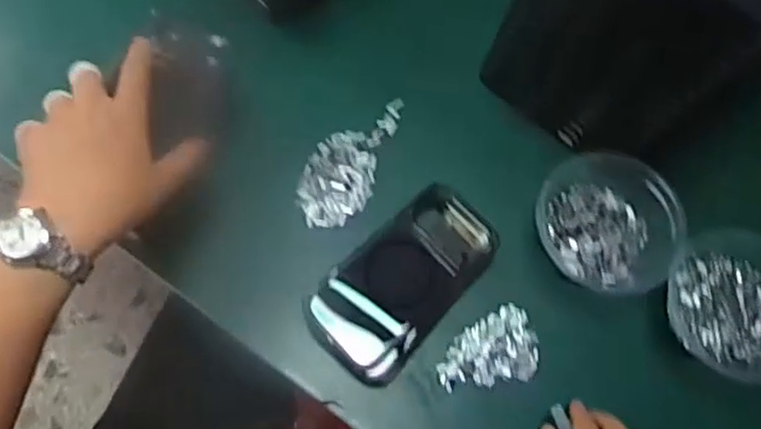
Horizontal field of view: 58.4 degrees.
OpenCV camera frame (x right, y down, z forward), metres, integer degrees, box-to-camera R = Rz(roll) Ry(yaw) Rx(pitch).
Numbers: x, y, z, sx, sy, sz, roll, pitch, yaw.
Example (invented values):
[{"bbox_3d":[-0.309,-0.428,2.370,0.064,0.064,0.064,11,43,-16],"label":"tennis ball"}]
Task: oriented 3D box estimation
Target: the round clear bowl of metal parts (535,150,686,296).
[{"bbox_3d":[0.177,0.006,0.534,0.110,0.050,0.097,18,71,5],"label":"round clear bowl of metal parts"}]

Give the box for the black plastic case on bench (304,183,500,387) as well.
[{"bbox_3d":[0.015,0.050,0.533,0.090,0.029,0.152,41,75,12],"label":"black plastic case on bench"}]

